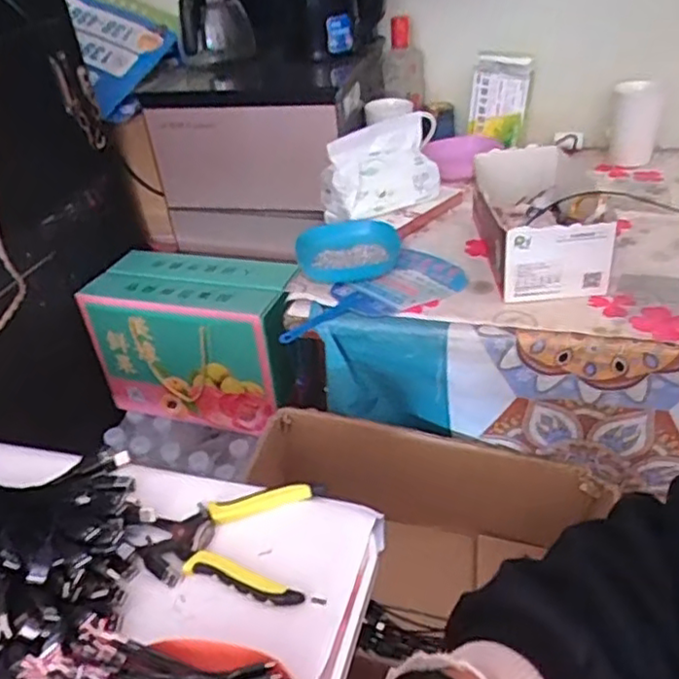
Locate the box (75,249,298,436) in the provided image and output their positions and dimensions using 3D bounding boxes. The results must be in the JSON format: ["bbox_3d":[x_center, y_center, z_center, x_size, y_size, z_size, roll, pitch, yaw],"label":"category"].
[{"bbox_3d":[-0.225,-0.001,1.104,0.327,0.231,0.160,9,38,19],"label":"box"}]

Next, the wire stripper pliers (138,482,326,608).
[{"bbox_3d":[-0.088,0.162,0.553,0.141,0.014,0.112,4,36,14],"label":"wire stripper pliers"}]

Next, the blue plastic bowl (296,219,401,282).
[{"bbox_3d":[0.012,-0.123,0.888,0.134,0.031,0.132,-4,35,3],"label":"blue plastic bowl"}]

